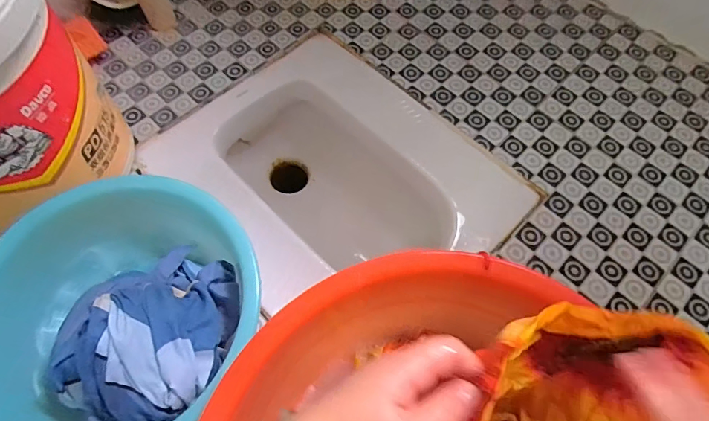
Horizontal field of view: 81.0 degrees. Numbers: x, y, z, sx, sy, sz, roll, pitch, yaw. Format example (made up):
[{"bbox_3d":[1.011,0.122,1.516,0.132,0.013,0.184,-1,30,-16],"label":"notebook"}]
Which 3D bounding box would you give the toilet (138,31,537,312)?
[{"bbox_3d":[-0.025,-0.024,0.713,0.493,0.173,0.365,41,71,16],"label":"toilet"}]

